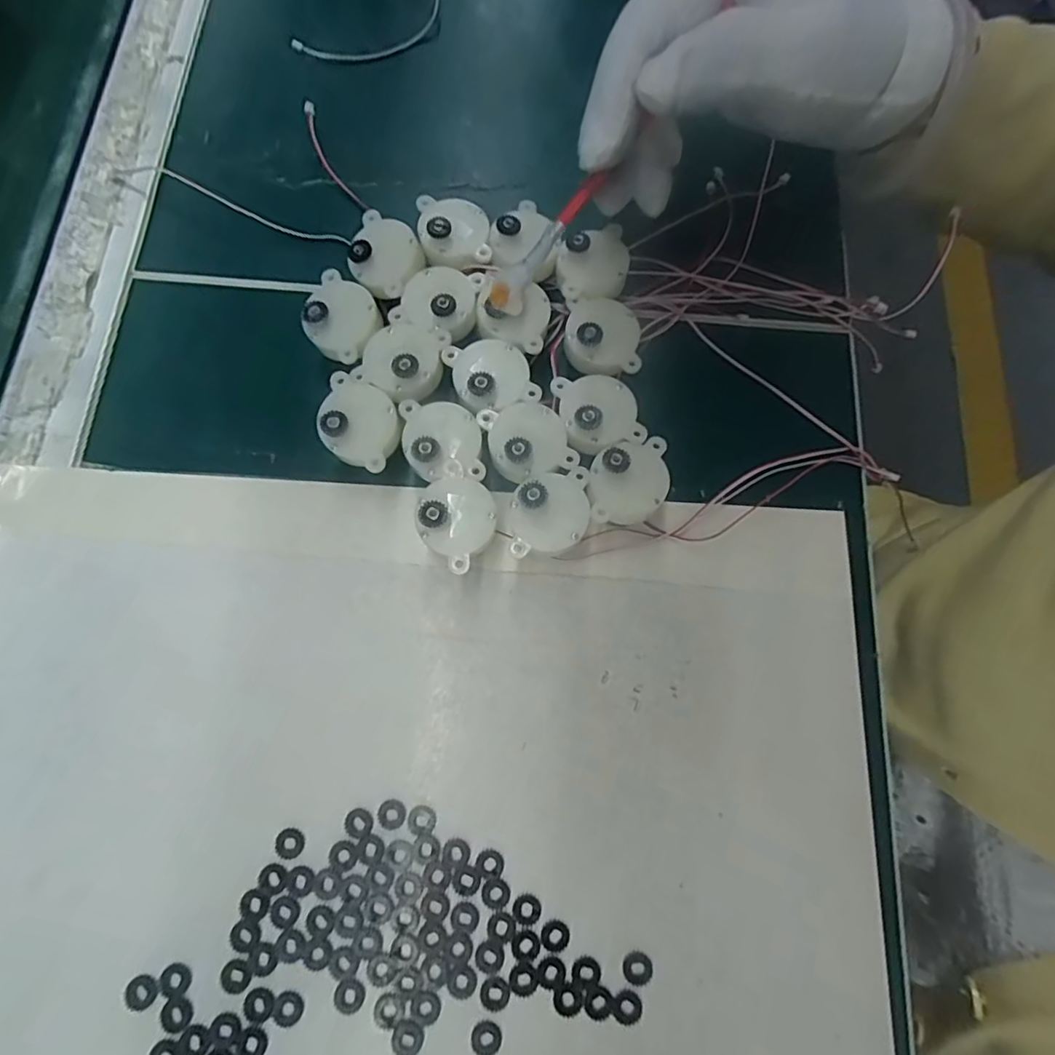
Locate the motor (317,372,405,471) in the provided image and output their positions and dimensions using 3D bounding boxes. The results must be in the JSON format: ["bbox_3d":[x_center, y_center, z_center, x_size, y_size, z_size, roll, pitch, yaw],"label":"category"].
[{"bbox_3d":[-0.070,-0.041,0.248,0.035,0.031,0.033,0,76,-2],"label":"motor"}]

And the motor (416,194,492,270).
[{"bbox_3d":[-0.034,-0.132,0.272,0.032,0.032,0.037,-4,76,-3],"label":"motor"}]

